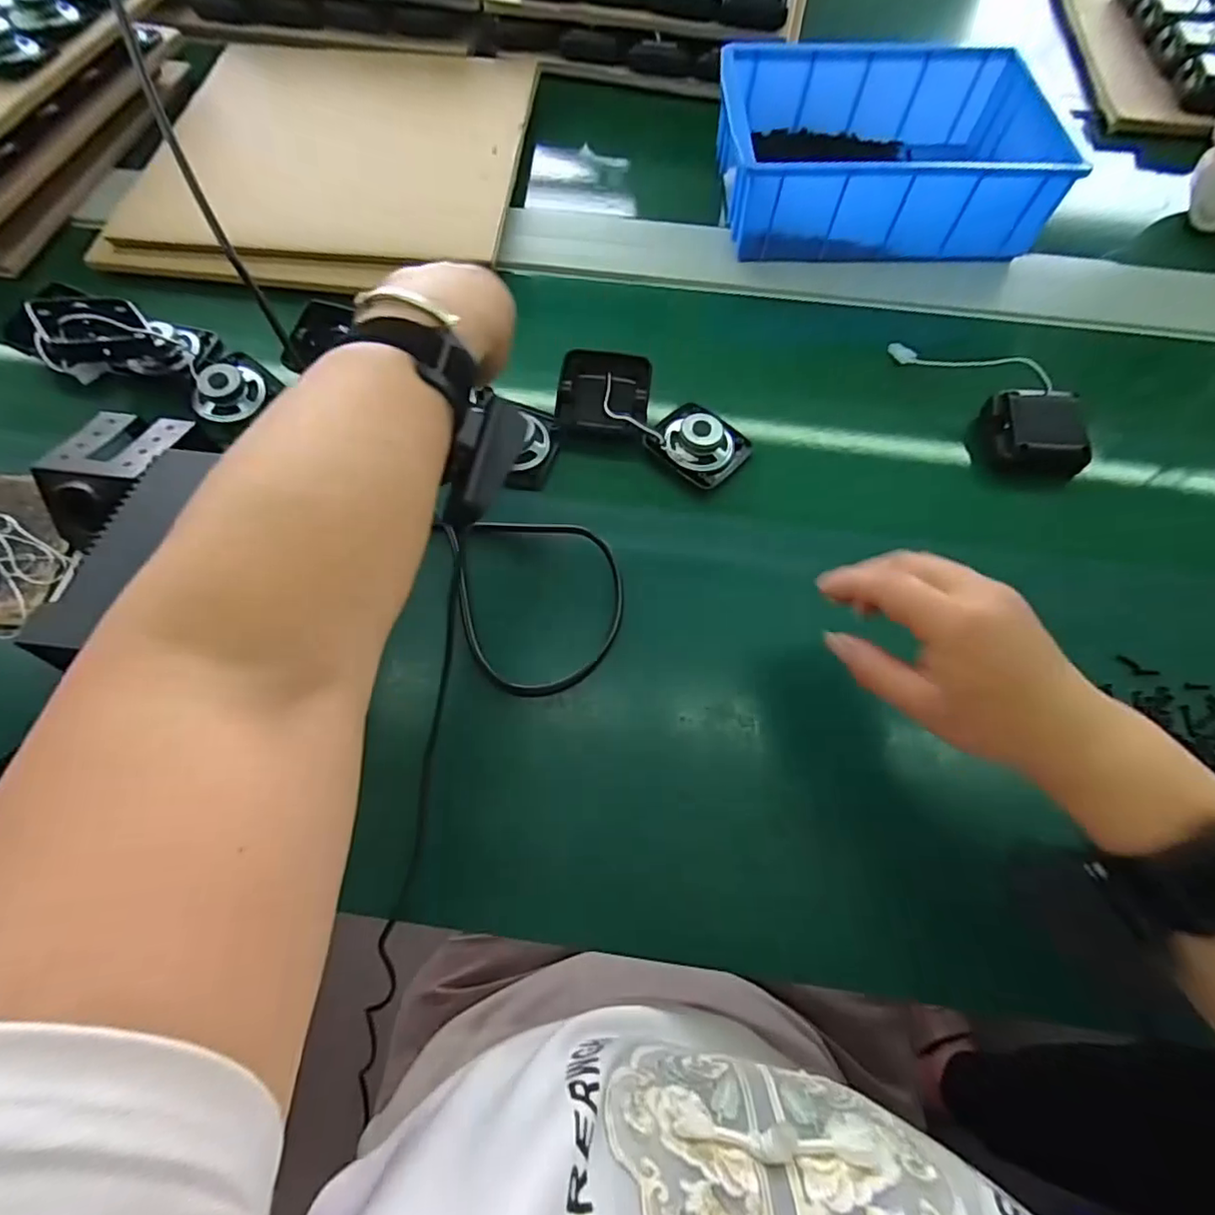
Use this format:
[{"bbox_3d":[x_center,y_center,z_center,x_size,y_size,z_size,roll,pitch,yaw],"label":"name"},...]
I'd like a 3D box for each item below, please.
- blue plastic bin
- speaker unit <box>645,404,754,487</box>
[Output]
[{"bbox_3d":[0.252,-0.431,0.557,0.287,0.085,0.200,1,67,-3],"label":"blue plastic bin"},{"bbox_3d":[0.071,-0.132,0.463,0.068,0.026,0.065,43,72,14],"label":"speaker unit"}]

